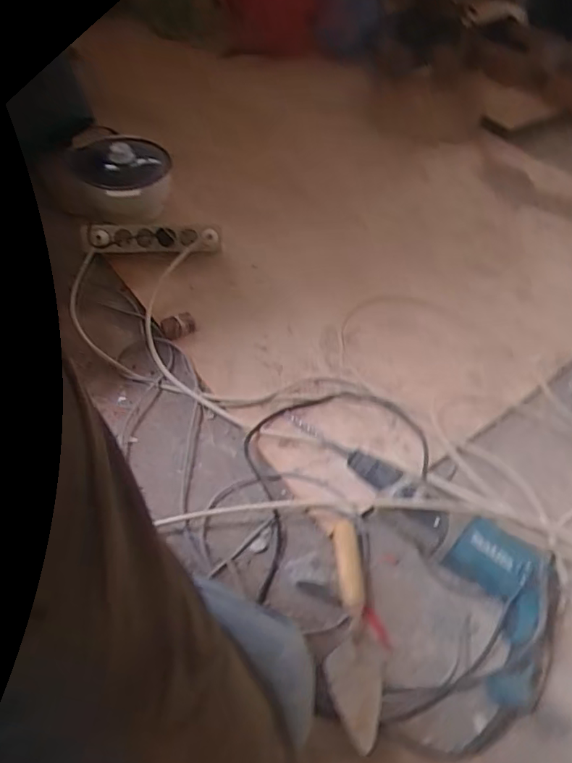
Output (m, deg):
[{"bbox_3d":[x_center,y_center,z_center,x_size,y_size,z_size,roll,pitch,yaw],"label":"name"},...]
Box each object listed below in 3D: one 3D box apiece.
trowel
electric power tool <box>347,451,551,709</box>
[{"bbox_3d":[0.091,0.322,0.741,0.074,0.045,0.273,4,51,-3],"label":"trowel"},{"bbox_3d":[0.256,0.242,0.808,0.163,0.078,0.388,-19,56,-20],"label":"electric power tool"}]

